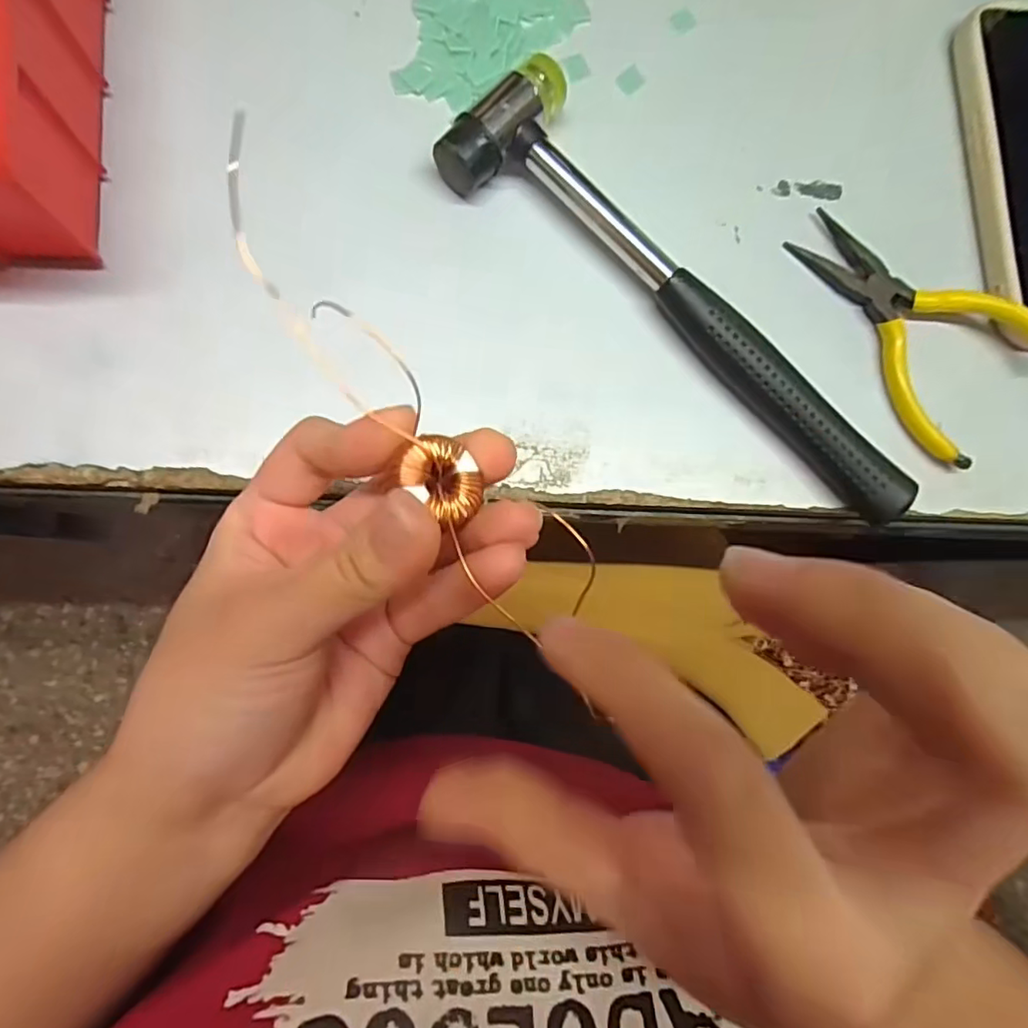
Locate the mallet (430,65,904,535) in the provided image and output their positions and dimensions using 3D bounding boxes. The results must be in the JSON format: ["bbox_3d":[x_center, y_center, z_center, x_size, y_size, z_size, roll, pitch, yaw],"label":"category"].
[{"bbox_3d":[0.075,-0.086,0.235,0.231,0.023,0.057,41,80,-2],"label":"mallet"}]

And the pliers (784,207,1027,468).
[{"bbox_3d":[0.184,-0.089,0.250,0.071,0.021,0.120,-34,89,-10],"label":"pliers"}]

